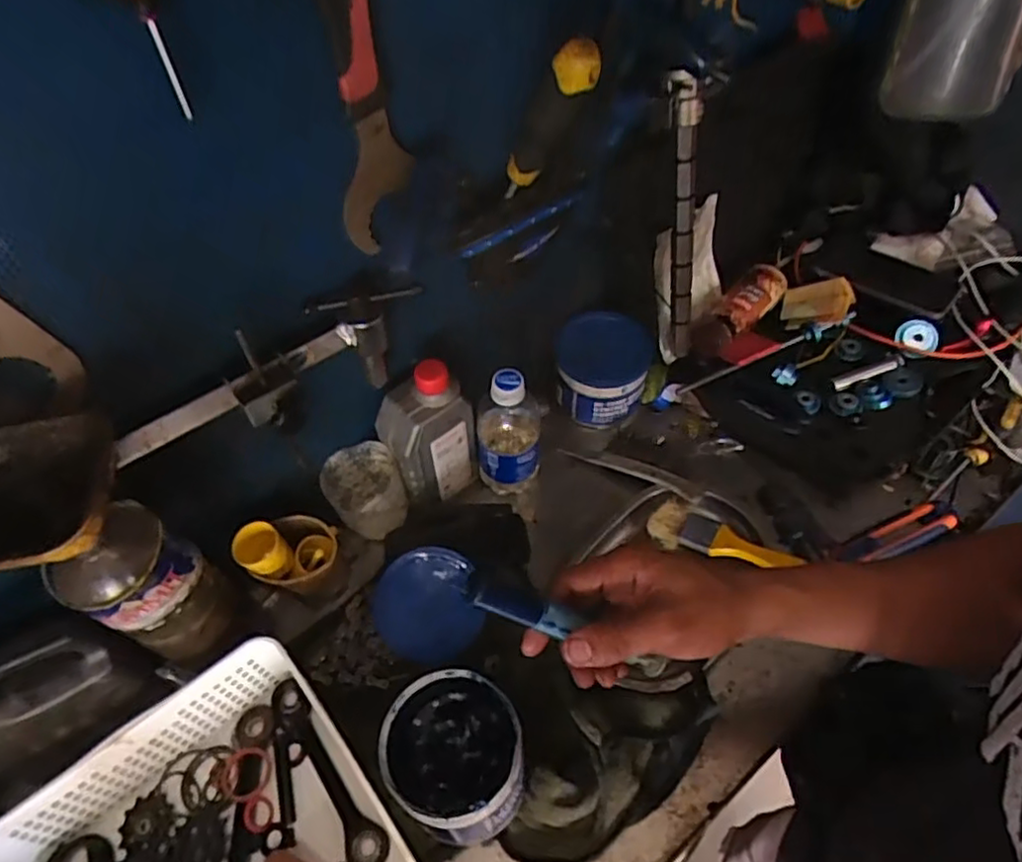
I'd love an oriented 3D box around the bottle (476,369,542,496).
[{"bbox_3d":[-0.004,0.000,0.645,0.061,0.156,0.054,-1,53,3],"label":"bottle"}]

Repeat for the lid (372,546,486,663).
[{"bbox_3d":[-0.074,0.159,0.595,0.096,0.028,0.097,0,92,-1],"label":"lid"}]

